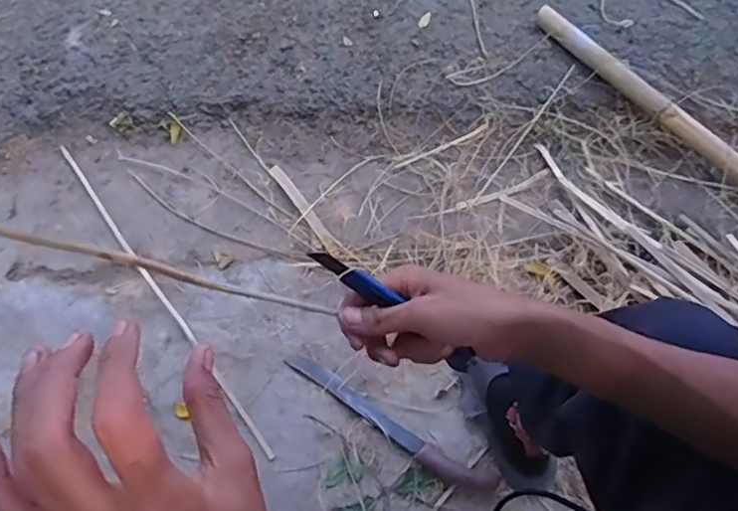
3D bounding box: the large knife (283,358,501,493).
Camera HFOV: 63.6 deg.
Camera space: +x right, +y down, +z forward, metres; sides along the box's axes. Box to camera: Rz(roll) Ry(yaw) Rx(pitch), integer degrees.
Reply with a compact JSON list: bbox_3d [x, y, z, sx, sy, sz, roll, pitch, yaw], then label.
[{"bbox_3d":[0.025,0.277,1.007,0.408,0.031,0.058,28,60,17],"label":"large knife"}]

